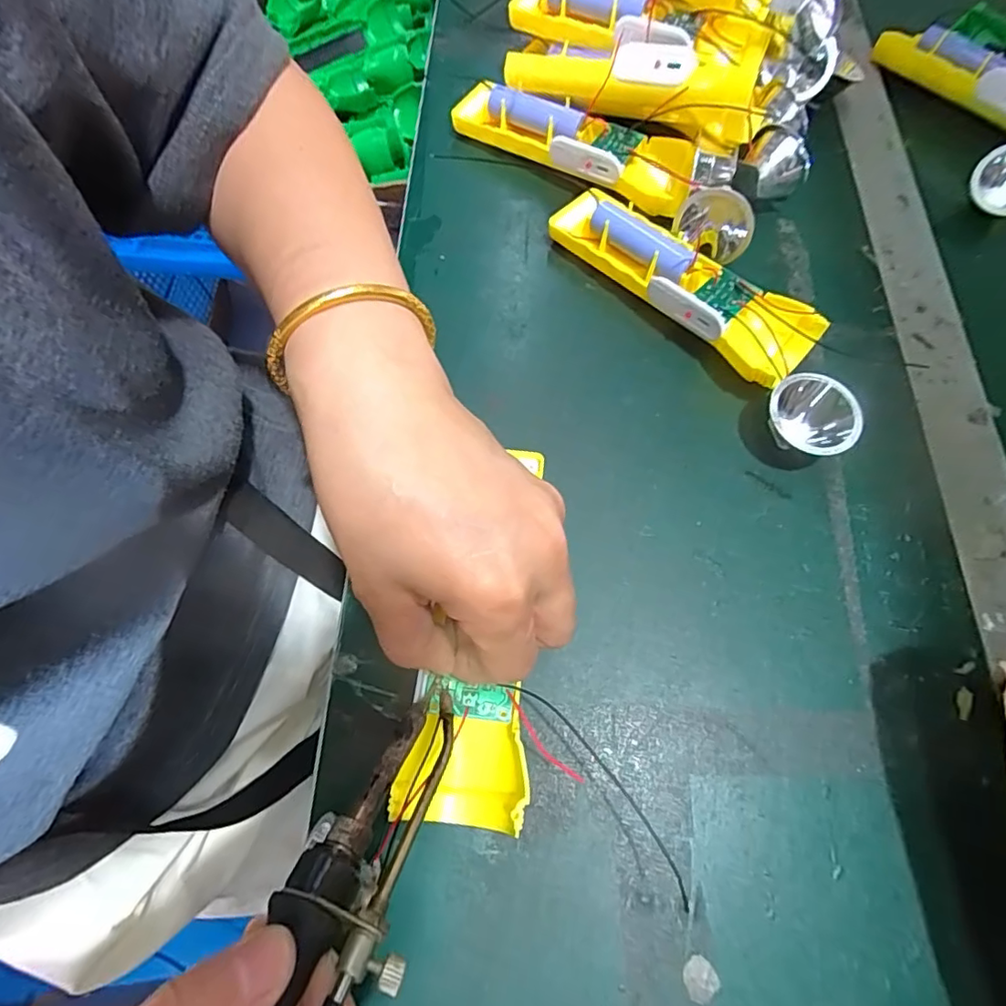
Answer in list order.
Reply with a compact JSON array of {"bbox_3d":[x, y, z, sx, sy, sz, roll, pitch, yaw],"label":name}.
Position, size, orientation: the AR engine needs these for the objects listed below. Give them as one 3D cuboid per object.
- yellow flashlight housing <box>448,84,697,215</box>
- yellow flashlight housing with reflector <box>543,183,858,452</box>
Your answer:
[{"bbox_3d":[0.047,-0.235,0.350,0.162,0.032,0.046,29,71,11],"label":"yellow flashlight housing"},{"bbox_3d":[0.116,-0.111,0.304,0.056,0.034,0.203,-38,73,-14],"label":"yellow flashlight housing with reflector"}]

